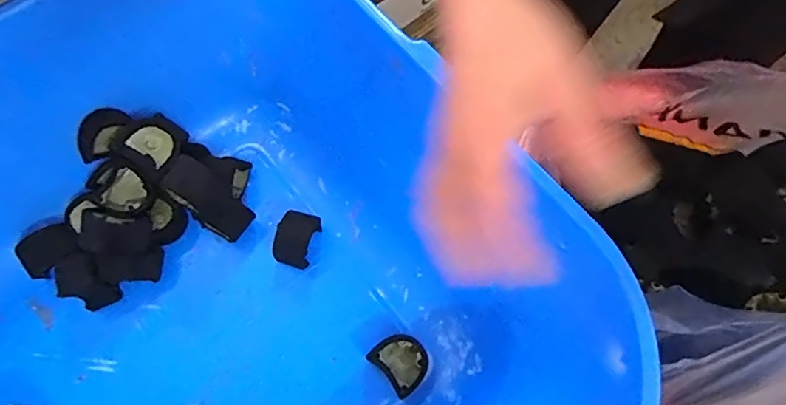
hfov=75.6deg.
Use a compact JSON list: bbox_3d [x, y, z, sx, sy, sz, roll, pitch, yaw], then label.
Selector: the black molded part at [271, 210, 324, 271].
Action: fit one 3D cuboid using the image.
[{"bbox_3d":[-0.089,0.033,0.469,0.029,0.032,0.048,17,71,5],"label":"black molded part"}]

